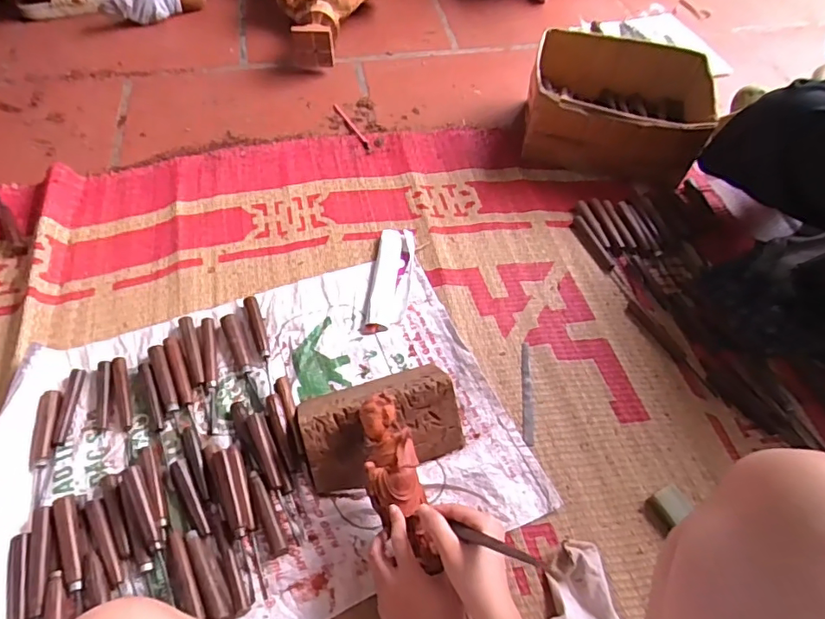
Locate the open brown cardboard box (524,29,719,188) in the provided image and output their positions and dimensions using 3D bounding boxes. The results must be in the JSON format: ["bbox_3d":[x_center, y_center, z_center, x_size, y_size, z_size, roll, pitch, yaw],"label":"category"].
[{"bbox_3d":[0.387,-0.392,1.020,0.311,0.166,0.272,13,57,5],"label":"open brown cardboard box"}]

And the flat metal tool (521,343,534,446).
[{"bbox_3d":[0.171,0.124,0.775,0.015,0.009,0.160,6,57,1],"label":"flat metal tool"}]

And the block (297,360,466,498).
[{"bbox_3d":[-0.044,0.147,0.697,0.206,0.066,0.132,-17,59,-14],"label":"block"}]

